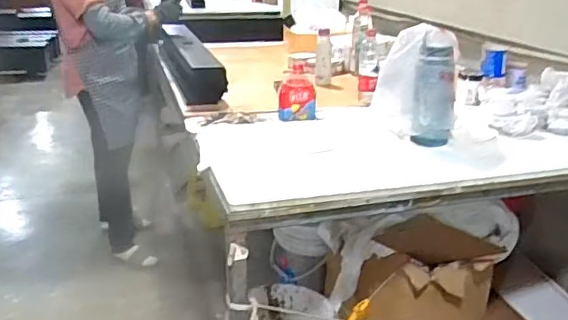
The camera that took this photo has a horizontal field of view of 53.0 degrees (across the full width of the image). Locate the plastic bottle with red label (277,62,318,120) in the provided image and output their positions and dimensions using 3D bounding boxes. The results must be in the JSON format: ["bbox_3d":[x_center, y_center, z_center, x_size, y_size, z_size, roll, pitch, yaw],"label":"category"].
[{"bbox_3d":[0.043,-0.204,1.685,0.113,0.139,0.120,1,22,5],"label":"plastic bottle with red label"}]

